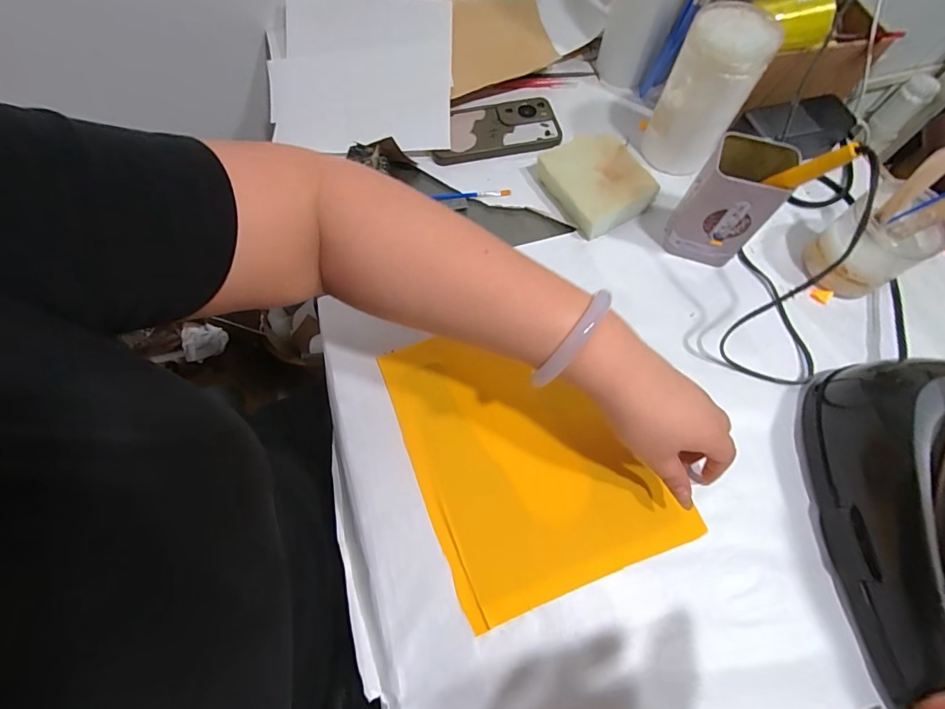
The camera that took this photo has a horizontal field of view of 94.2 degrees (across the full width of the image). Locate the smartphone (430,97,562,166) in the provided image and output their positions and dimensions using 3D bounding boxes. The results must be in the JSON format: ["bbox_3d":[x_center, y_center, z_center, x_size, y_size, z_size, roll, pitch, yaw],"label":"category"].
[{"bbox_3d":[0.029,-0.281,0.552,0.156,0.015,0.079,-8,67,-4],"label":"smartphone"}]

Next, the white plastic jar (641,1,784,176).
[{"bbox_3d":[0.255,-0.285,0.486,0.085,0.143,0.074,29,69,11],"label":"white plastic jar"}]

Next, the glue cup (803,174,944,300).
[{"bbox_3d":[0.407,-0.113,0.449,0.082,0.090,0.082,0,67,-1],"label":"glue cup"}]

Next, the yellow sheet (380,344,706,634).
[{"bbox_3d":[0.047,0.083,0.401,0.197,0.009,0.245,-20,69,-9],"label":"yellow sheet"}]

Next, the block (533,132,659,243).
[{"bbox_3d":[0.142,-0.202,0.510,0.103,0.031,0.122,-30,70,-13],"label":"block"}]

